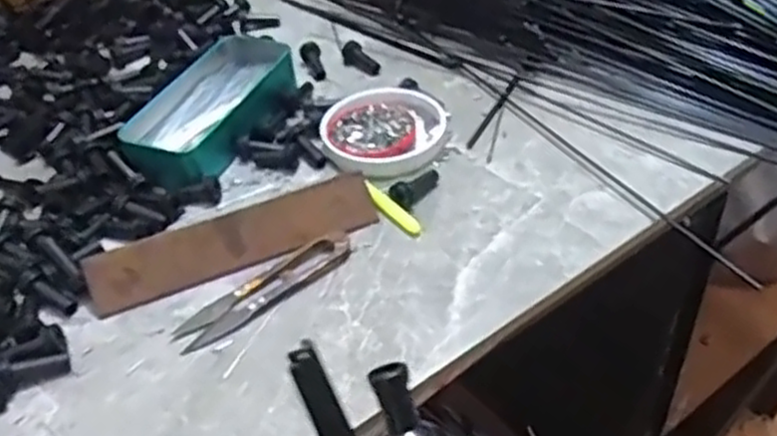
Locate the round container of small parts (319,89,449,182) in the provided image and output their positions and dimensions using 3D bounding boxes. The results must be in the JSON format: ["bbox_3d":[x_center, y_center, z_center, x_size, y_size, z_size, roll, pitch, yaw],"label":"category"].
[{"bbox_3d":[-0.002,-0.065,0.575,0.091,0.013,0.083,-3,42,3],"label":"round container of small parts"}]

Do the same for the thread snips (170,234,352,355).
[{"bbox_3d":[-0.074,0.041,0.467,0.117,0.009,0.029,-31,47,-25],"label":"thread snips"}]

